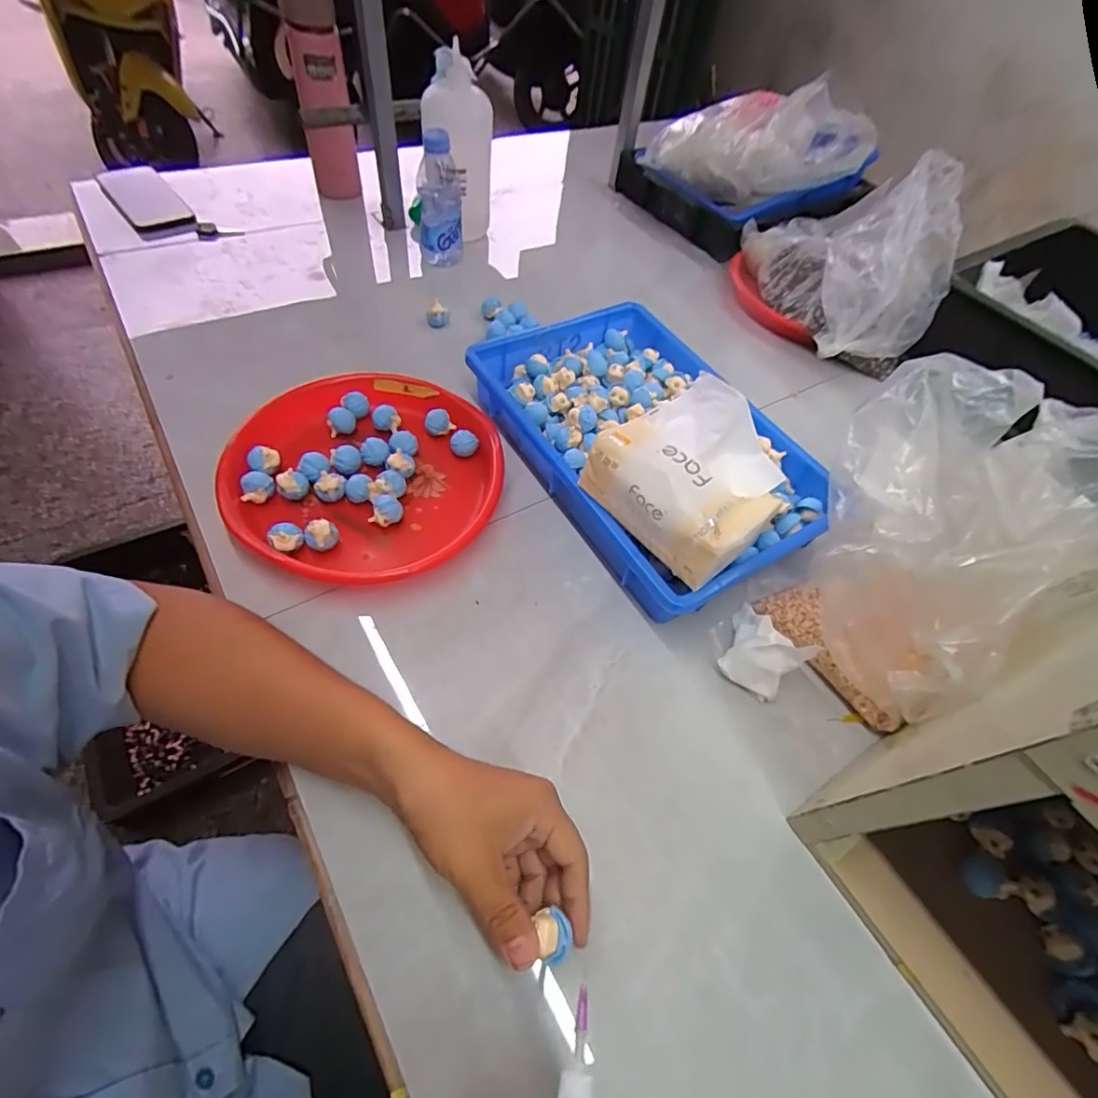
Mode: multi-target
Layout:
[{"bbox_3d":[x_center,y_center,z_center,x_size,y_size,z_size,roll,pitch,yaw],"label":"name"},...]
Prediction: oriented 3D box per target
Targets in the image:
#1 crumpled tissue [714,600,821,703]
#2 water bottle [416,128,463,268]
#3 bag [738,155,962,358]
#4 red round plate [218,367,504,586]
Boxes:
[{"bbox_3d":[0.184,0.082,0.458,0.075,0.051,0.068,-36,67,-28],"label":"crumpled tissue"},{"bbox_3d":[-0.148,-0.468,0.721,0.063,0.152,0.063,-4,57,-10],"label":"water bottle"},{"bbox_3d":[0.384,-0.398,0.692,0.118,0.176,0.283,-8,58,-13],"label":"bag"},{"bbox_3d":[-0.168,-0.076,0.526,0.233,0.051,0.255,4,56,-5],"label":"red round plate"}]

